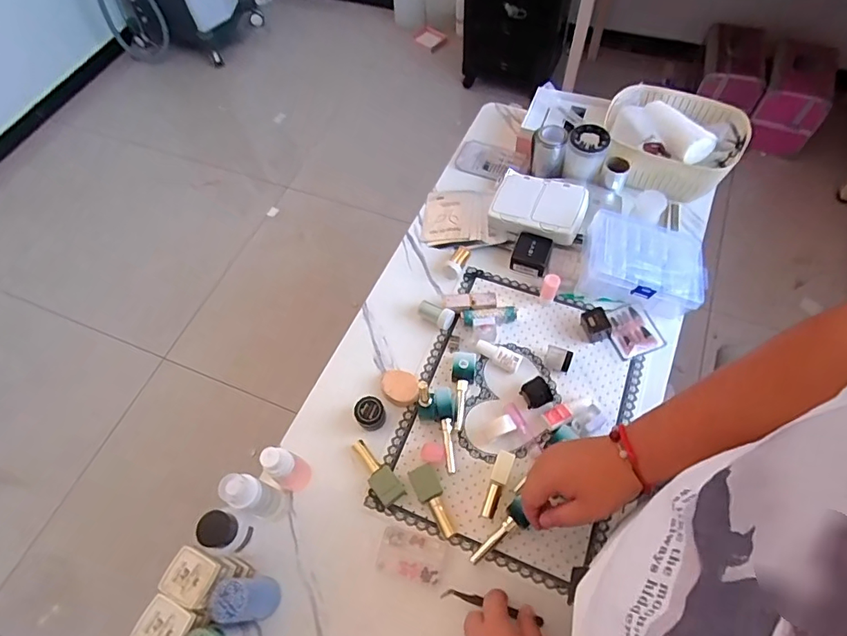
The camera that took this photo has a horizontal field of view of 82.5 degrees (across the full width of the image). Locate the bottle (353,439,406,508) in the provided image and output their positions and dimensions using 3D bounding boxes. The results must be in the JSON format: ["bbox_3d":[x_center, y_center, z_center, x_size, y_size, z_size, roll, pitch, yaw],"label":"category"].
[{"bbox_3d":[-0.060,0.196,0.617,0.030,0.017,0.089,-34,65,-14],"label":"bottle"}]

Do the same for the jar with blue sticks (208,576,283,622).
[{"bbox_3d":[-0.190,0.302,0.522,0.037,0.098,0.040,-2,61,3],"label":"jar with blue sticks"}]

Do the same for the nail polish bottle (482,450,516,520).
[{"bbox_3d":[0.092,0.206,0.599,0.021,0.015,0.081,18,77,13],"label":"nail polish bottle"}]

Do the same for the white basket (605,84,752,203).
[{"bbox_3d":[0.407,-0.291,0.808,0.213,0.081,0.168,27,66,17],"label":"white basket"}]

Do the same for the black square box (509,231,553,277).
[{"bbox_3d":[0.168,-0.099,0.758,0.054,0.038,0.057,18,64,13],"label":"black square box"}]

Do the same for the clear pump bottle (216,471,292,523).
[{"bbox_3d":[-0.187,0.204,0.549,0.030,0.145,0.035,17,64,13],"label":"clear pump bottle"}]

